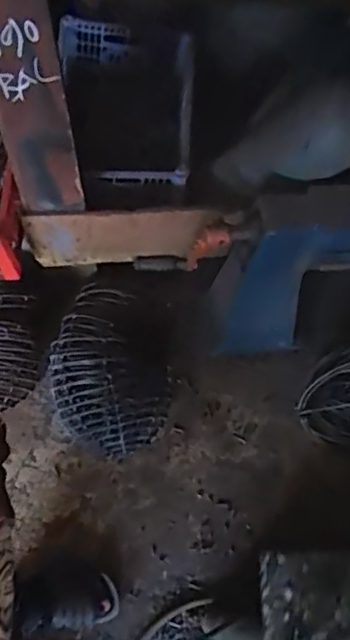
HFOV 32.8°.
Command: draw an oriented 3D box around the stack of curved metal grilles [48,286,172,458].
[{"bbox_3d":[-0.136,0.095,1.281,0.260,0.139,0.368,-7,63,-4],"label":"stack of curved metal grilles"}]

